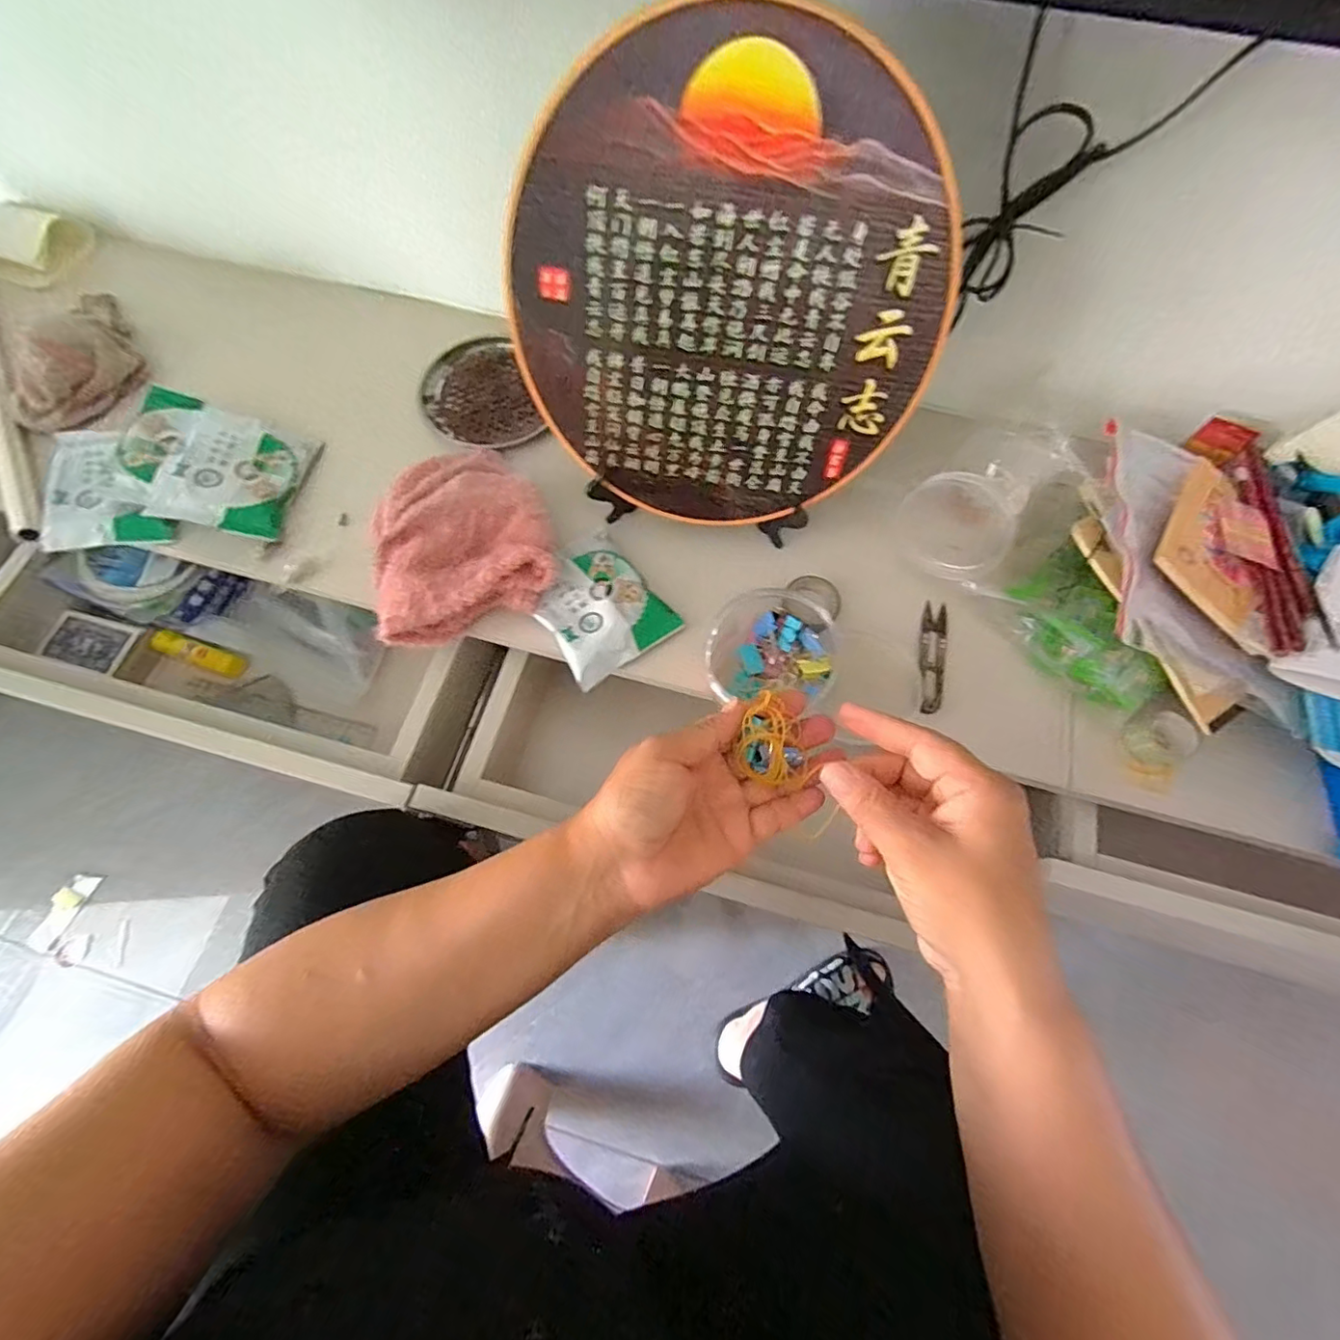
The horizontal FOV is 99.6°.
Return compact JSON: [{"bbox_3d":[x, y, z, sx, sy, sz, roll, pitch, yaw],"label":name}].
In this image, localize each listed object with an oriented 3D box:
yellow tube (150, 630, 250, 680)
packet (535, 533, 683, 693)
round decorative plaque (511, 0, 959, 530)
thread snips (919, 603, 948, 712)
[{"bbox_3d":[-0.485,-0.016,0.582,0.090,0.023,0.022,18,70,6],"label":"yellow tube"},{"bbox_3d":[-0.061,-0.054,0.464,0.092,0.017,0.108,-35,73,-13],"label":"packet"},{"bbox_3d":[0.033,-0.228,0.376,0.275,0.268,0.012,31,43,-19],"label":"round decorative plaque"},{"bbox_3d":[0.218,-0.013,0.464,0.024,0.012,0.102,9,69,3],"label":"thread snips"}]

